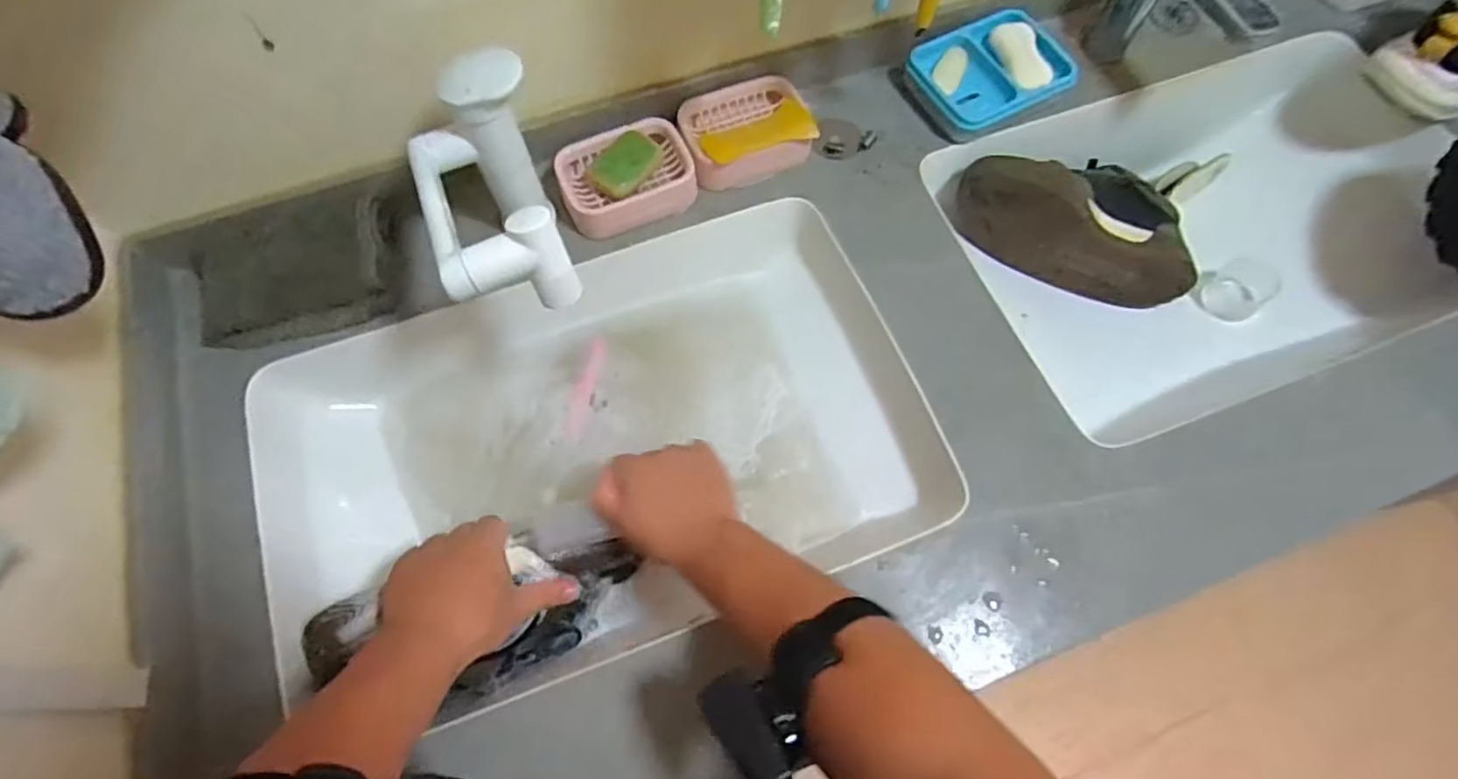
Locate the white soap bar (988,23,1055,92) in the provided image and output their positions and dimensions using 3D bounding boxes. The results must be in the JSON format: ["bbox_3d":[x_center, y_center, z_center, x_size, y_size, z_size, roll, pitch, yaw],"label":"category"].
[{"bbox_3d":[0.306,-0.352,0.689,0.045,0.010,0.097,-9,68,-4],"label":"white soap bar"}]

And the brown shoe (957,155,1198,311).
[{"bbox_3d":[0.385,-0.190,0.718,0.281,0.102,0.115,13,67,-14],"label":"brown shoe"}]

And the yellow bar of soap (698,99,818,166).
[{"bbox_3d":[0.030,-0.250,0.637,0.108,0.018,0.036,-16,68,-7],"label":"yellow bar of soap"}]

